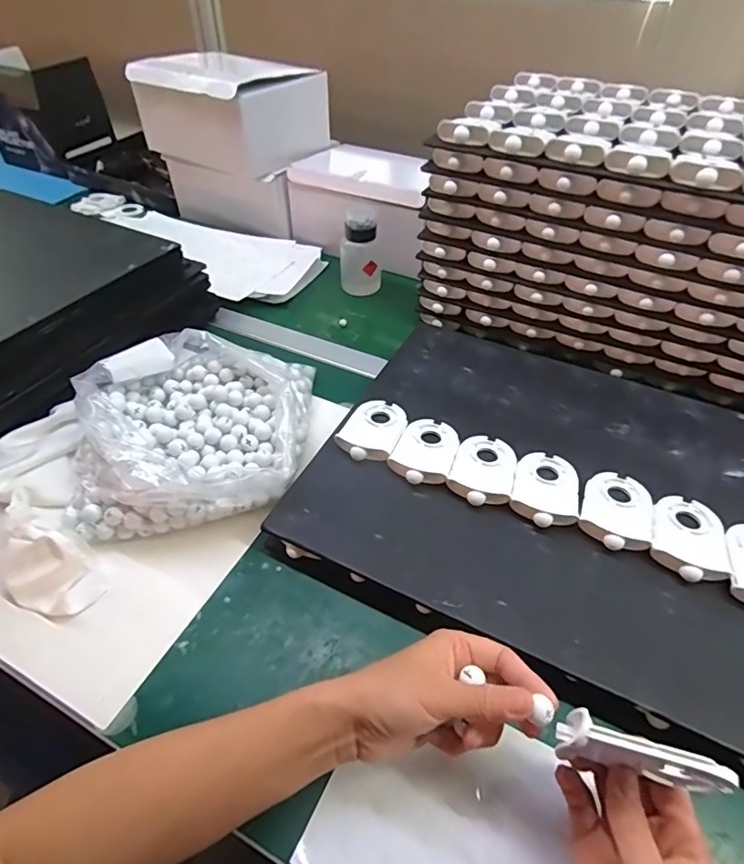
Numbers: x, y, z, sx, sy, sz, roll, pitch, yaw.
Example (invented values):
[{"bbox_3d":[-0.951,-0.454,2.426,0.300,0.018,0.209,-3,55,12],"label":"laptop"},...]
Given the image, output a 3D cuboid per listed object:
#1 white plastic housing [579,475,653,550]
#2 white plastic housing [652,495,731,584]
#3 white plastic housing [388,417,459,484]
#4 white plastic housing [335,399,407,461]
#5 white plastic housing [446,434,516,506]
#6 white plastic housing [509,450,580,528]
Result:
[{"bbox_3d":[0.222,0.071,0.467,0.059,0.012,0.086,18,48,16],"label":"white plastic housing"},{"bbox_3d":[0.270,0.089,0.439,0.056,0.014,0.086,17,48,16],"label":"white plastic housing"},{"bbox_3d":[0.055,0.017,0.514,0.058,0.010,0.089,18,48,16],"label":"white plastic housing"},{"bbox_3d":[0.004,-0.003,0.529,0.058,0.012,0.087,22,49,20],"label":"white plastic housing"},{"bbox_3d":[0.109,0.035,0.498,0.058,0.012,0.089,16,48,15],"label":"white plastic housing"},{"bbox_3d":[0.164,0.052,0.483,0.058,0.011,0.088,14,47,13],"label":"white plastic housing"}]

